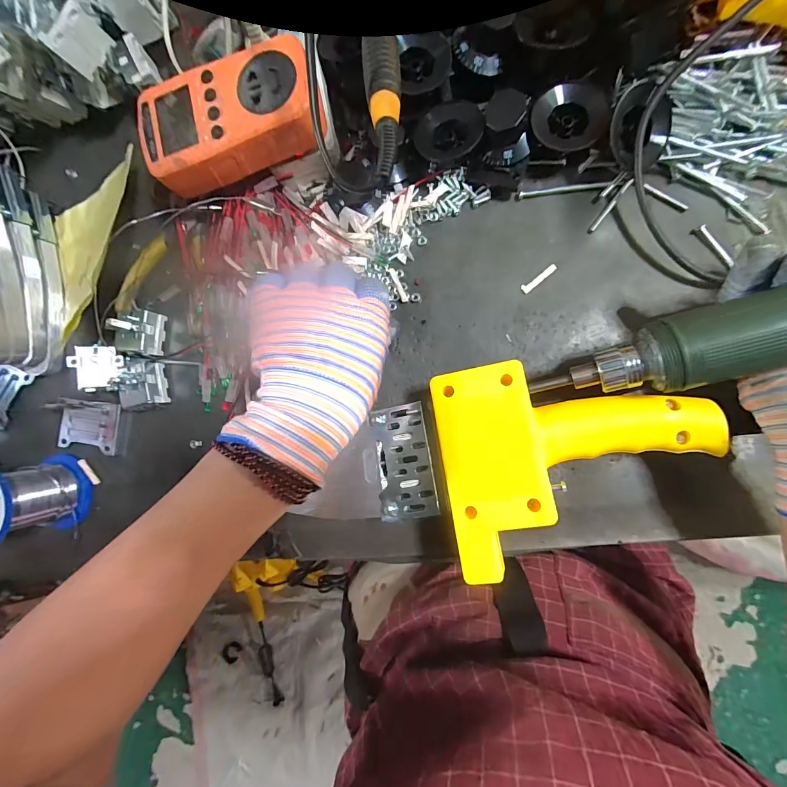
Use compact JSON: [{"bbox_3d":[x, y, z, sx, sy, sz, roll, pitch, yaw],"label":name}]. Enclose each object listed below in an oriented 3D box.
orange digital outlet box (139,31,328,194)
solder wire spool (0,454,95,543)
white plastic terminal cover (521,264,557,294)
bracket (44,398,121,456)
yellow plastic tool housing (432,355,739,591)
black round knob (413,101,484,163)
[{"bbox_3d":[-0.113,-0.191,0.270,0.132,0.047,0.069,-10,86,9],"label":"orange digital outlet box"},{"bbox_3d":[-0.312,0.089,0.309,0.068,0.061,0.066,15,90,10],"label":"solder wire spool"},{"bbox_3d":[0.107,-0.085,0.271,0.029,0.004,0.007,-38,82,6],"label":"white plastic terminal cover"},{"bbox_3d":[-0.273,0.028,0.328,0.060,0.008,0.044,8,89,10],"label":"bracket"},{"bbox_3d":[0.109,0.038,0.230,0.152,0.035,0.121,-11,77,10],"label":"yellow plastic tool housing"},{"bbox_3d":[0.040,-0.189,0.267,0.046,0.010,0.036,-25,83,8],"label":"black round knob"}]

